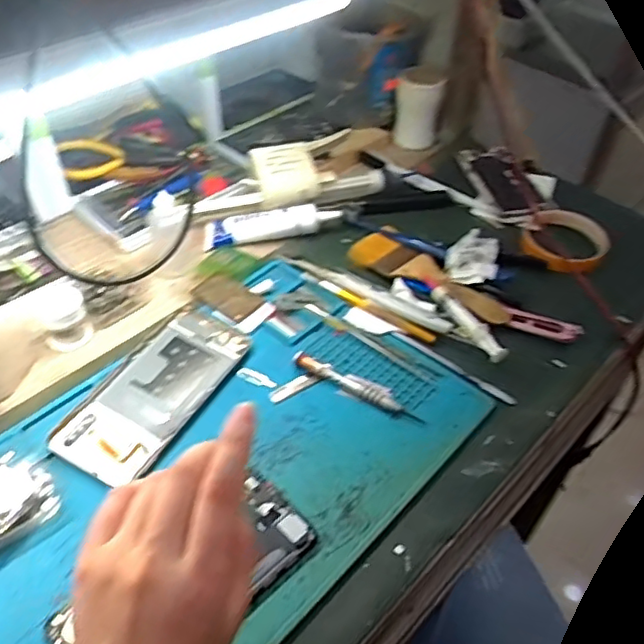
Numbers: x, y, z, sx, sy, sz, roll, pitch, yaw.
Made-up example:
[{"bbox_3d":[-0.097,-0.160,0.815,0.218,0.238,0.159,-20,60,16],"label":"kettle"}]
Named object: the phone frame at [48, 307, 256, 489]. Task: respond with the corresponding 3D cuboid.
[{"bbox_3d":[-0.127,0.050,0.487,0.075,0.008,0.164,24,49,19],"label":"phone frame"}]

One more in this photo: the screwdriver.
[{"bbox_3d":[0.028,0.051,0.494,0.112,0.008,0.015,27,50,22],"label":"screwdriver"}]

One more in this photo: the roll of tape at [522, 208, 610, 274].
[{"bbox_3d":[0.245,-0.083,0.627,0.077,0.020,0.087,22,48,18],"label":"roll of tape"}]

